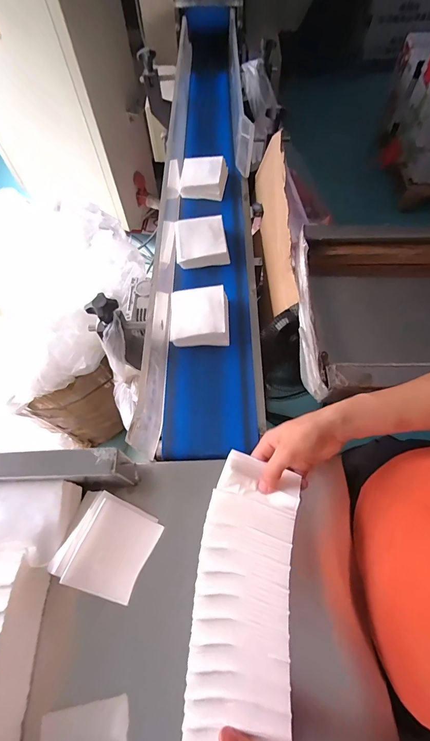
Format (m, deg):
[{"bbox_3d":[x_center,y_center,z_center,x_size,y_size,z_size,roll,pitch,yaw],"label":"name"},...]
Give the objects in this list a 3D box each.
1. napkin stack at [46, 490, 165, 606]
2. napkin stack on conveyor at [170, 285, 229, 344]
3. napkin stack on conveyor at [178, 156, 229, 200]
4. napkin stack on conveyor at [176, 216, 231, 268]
[{"bbox_3d":[-0.130,0.215,0.412,0.105,0.019,0.100,36,61,-20],"label":"napkin stack"},{"bbox_3d":[-0.026,-0.092,0.574,0.097,0.048,0.098,-1,64,1],"label":"napkin stack on conveyor"},{"bbox_3d":[-0.026,-0.427,0.739,0.100,0.046,0.100,6,65,4],"label":"napkin stack on conveyor"},{"bbox_3d":[-0.028,-0.250,0.652,0.095,0.039,0.101,-8,64,-3],"label":"napkin stack on conveyor"}]

